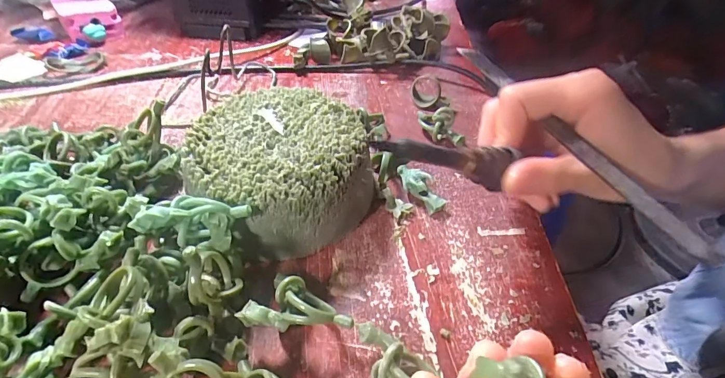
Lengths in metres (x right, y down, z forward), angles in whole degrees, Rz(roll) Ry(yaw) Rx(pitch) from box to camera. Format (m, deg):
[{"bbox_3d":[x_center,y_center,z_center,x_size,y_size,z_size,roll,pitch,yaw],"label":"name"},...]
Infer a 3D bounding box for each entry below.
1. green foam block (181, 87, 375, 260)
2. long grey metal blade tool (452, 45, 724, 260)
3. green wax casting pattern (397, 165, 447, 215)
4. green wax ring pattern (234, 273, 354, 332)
[{"bbox_3d":[-0.047,-0.012,0.228,0.097,0.047,0.095,-10,47,-14],"label":"green foam block"},{"bbox_3d":[0.104,-0.029,0.204,0.009,0.007,0.164,-21,57,-23],"label":"long grey metal blade tool"},{"bbox_3d":[0.037,-0.001,0.247,0.016,0.014,0.038,-26,52,-27],"label":"green wax casting pattern"},{"bbox_3d":[-0.030,0.055,0.180,0.048,0.022,0.024,-1,45,-5],"label":"green wax ring pattern"}]

